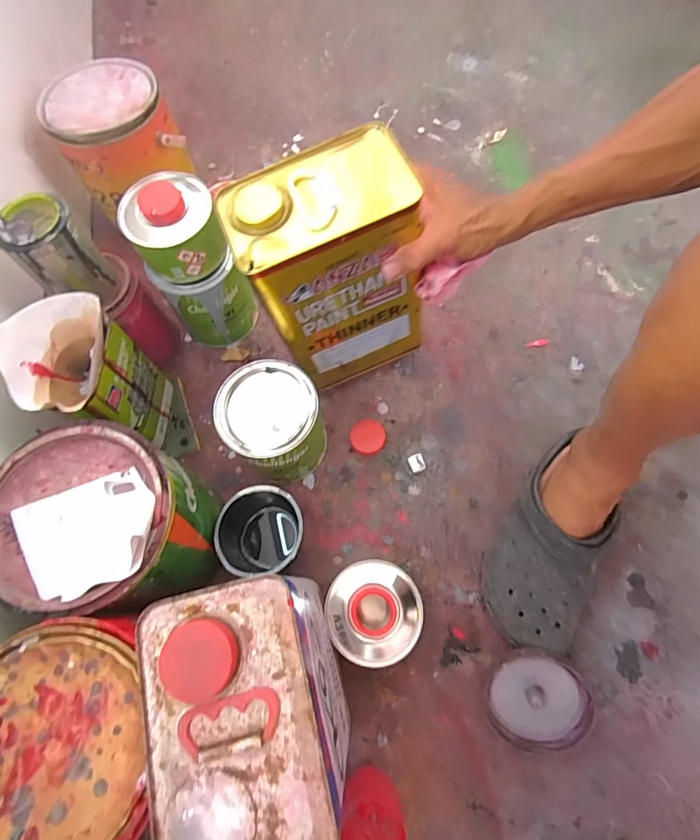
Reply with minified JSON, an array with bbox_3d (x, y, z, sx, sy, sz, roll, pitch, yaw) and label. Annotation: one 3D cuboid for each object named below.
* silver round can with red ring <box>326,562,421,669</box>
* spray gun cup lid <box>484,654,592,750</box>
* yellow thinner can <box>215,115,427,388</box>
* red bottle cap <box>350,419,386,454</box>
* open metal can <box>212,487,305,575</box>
[{"bbox_3d":[0.025,0.210,0.491,0.091,0.072,0.092,-1,71,2],"label":"silver round can with red ring"},{"bbox_3d":[0.194,0.290,0.467,0.098,0.029,0.096,-1,84,12],"label":"spray gun cup lid"},{"bbox_3d":[-0.020,-0.151,0.495,0.163,0.234,0.119,-20,72,-5],"label":"yellow thinner can"},{"bbox_3d":[0.023,0.022,0.588,0.045,0.013,0.044,1,72,3],"label":"red bottle cap"},{"bbox_3d":[-0.100,0.126,0.519,0.101,0.085,0.097,-1,71,2],"label":"open metal can"}]

